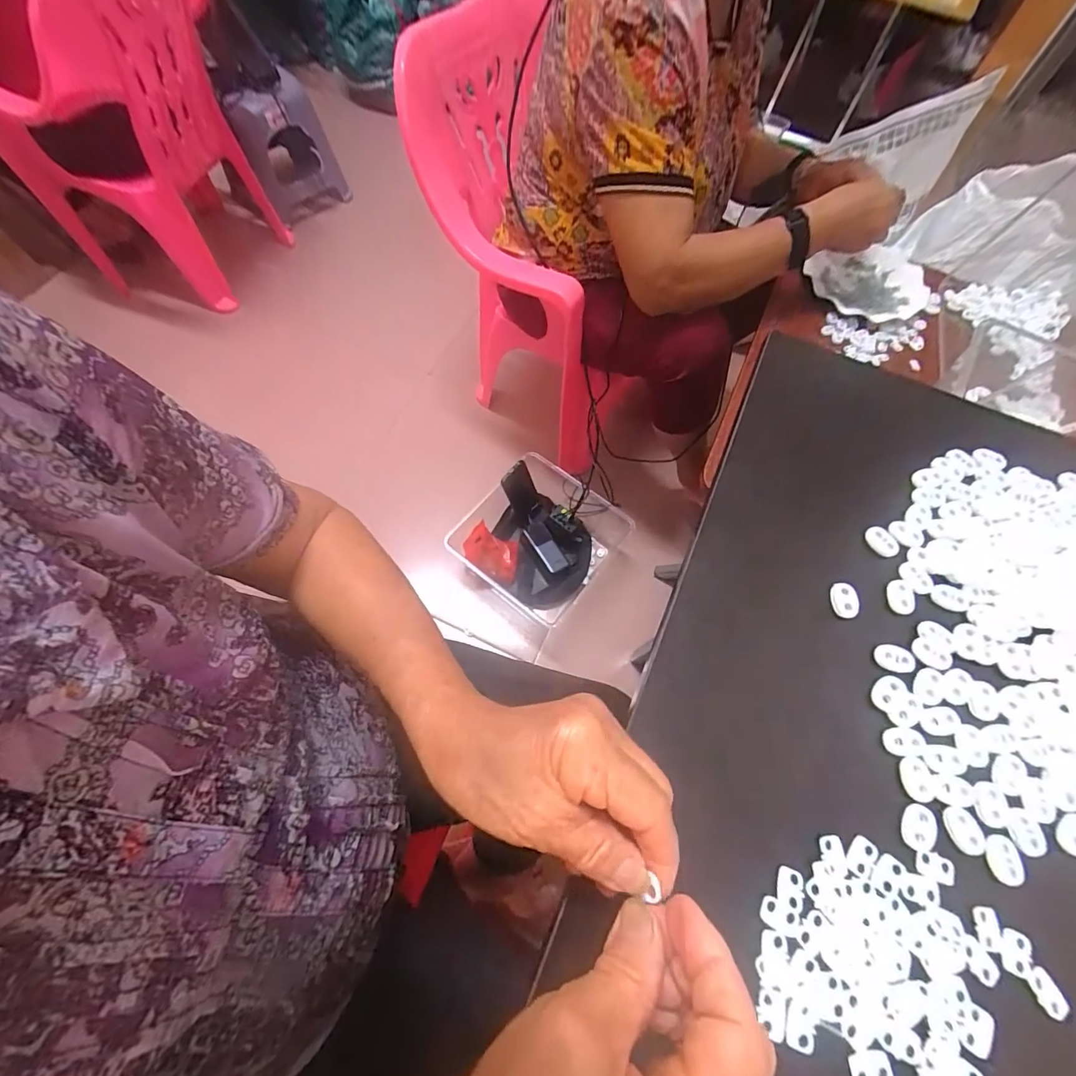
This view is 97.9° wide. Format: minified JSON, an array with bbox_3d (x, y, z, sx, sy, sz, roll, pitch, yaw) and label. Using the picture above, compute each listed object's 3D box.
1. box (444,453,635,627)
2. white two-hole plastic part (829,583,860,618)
[{"bbox_3d":[0.010,-0.005,1.054,0.317,0.174,0.317,29,68,11],"label":"box"},{"bbox_3d":[0.199,0.040,0.303,0.017,0.006,0.022,-1,66,-2],"label":"white two-hole plastic part"}]

